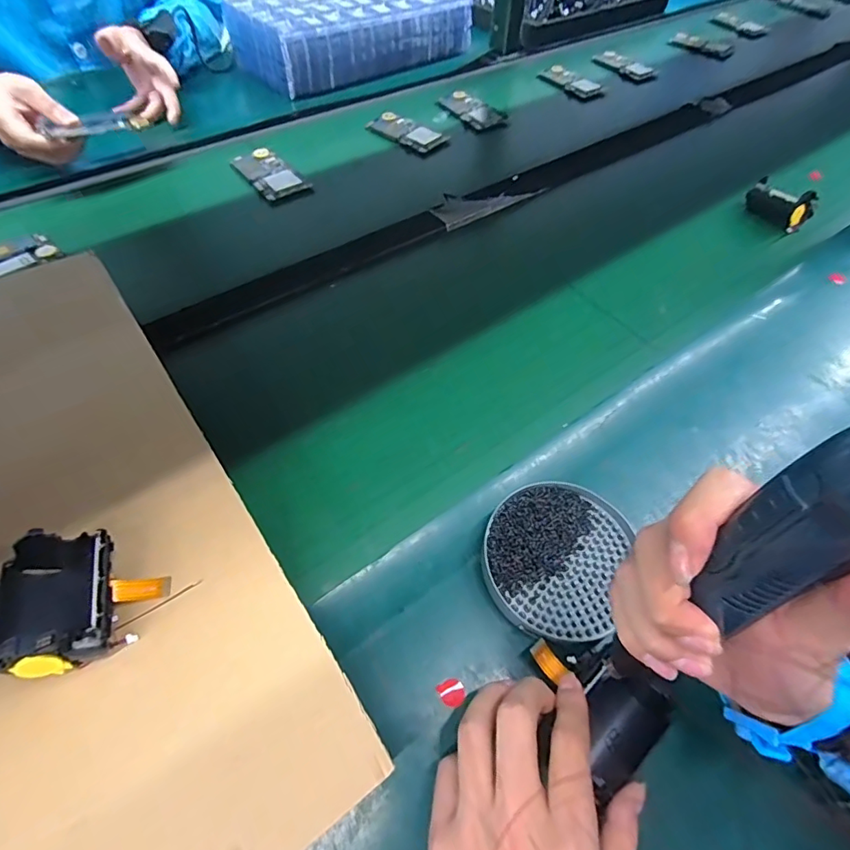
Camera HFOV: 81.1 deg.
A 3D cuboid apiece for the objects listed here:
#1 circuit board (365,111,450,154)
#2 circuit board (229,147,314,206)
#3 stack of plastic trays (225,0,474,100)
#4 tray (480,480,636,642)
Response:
[{"bbox_3d":[-0.031,-0.450,0.758,0.120,0.010,0.067,35,60,19],"label":"circuit board"},{"bbox_3d":[-0.212,-0.345,0.673,0.066,0.009,0.120,-32,63,-23],"label":"circuit board"},{"bbox_3d":[-0.131,-0.702,0.881,0.390,0.088,0.205,-32,63,-23],"label":"stack of plastic trays"},{"bbox_3d":[0.093,0.096,0.364,0.097,0.020,0.111,18,56,8],"label":"tray"}]

